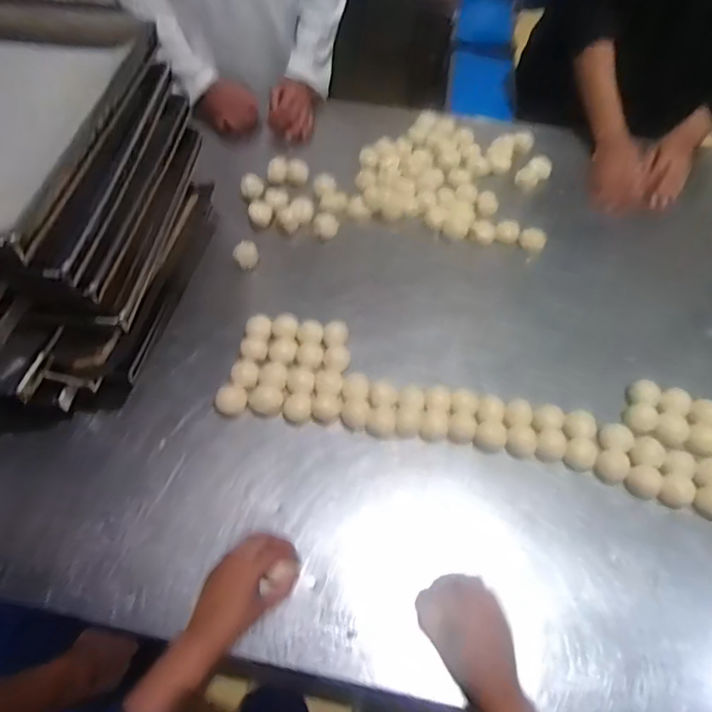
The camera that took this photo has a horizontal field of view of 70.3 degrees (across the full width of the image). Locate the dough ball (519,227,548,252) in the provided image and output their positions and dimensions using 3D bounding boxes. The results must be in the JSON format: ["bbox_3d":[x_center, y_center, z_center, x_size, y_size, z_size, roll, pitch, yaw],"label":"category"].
[{"bbox_3d":[0.309,-0.203,0.886,0.043,0.029,0.037,21,61,13],"label":"dough ball"}]

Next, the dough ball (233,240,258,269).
[{"bbox_3d":[-0.188,-0.174,0.866,0.039,0.032,0.042,0,59,0],"label":"dough ball"}]

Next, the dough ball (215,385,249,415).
[{"bbox_3d":[-0.179,0.064,0.731,0.044,0.029,0.035,-11,59,-6],"label":"dough ball"}]

